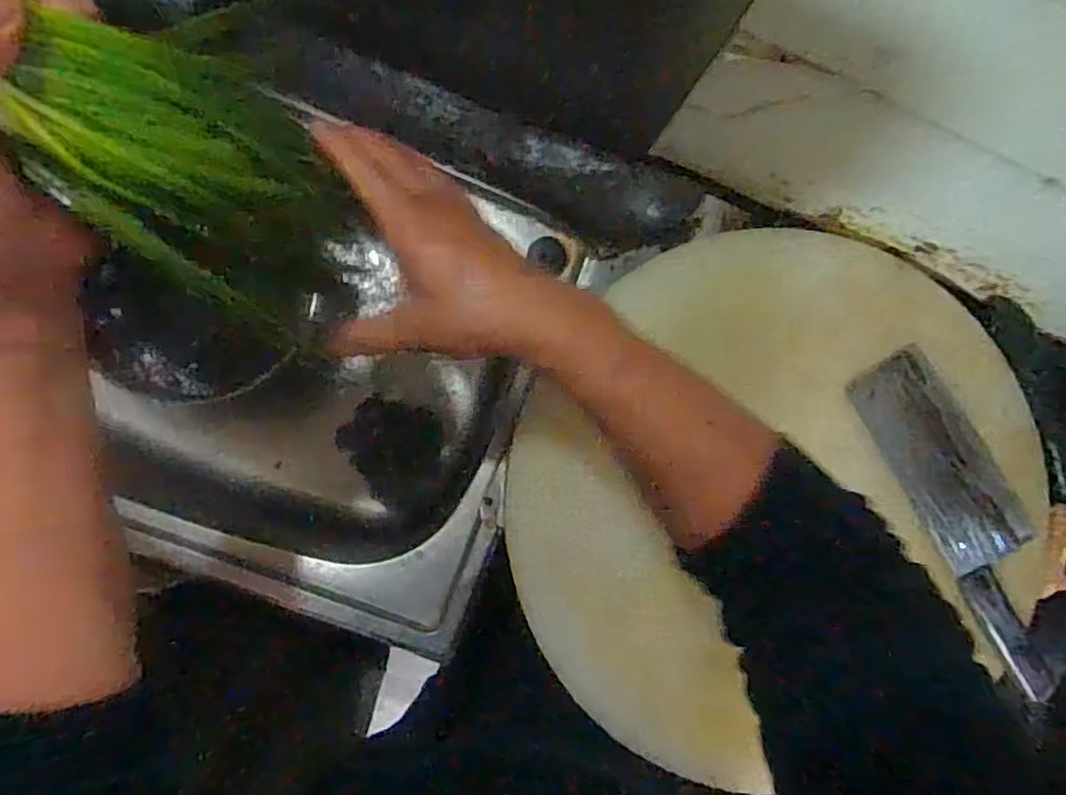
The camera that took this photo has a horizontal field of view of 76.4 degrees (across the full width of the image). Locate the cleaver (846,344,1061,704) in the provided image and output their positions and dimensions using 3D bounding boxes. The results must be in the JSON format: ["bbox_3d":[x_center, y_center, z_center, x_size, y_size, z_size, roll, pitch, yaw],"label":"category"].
[{"bbox_3d":[0.375,0.099,0.572,0.081,0.032,0.293,-27,90,-6],"label":"cleaver"}]

